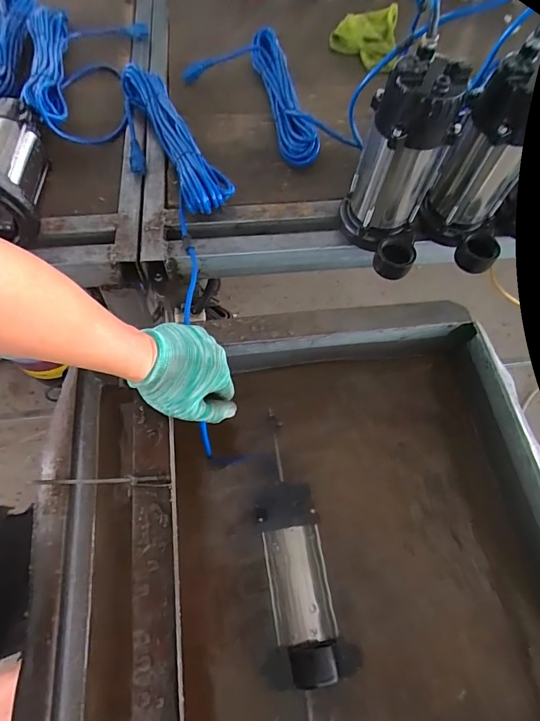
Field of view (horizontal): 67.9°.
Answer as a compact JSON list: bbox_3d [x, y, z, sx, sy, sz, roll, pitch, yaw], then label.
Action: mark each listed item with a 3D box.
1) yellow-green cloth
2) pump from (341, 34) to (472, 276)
[{"bbox_3d":[0.212,-0.730,0.896,0.151,0.056,0.181,8,62,1],"label":"yellow-green cloth"},{"bbox_3d":[0.180,-0.239,0.536,0.101,0.242,0.154,-9,63,-8],"label":"pump"}]

